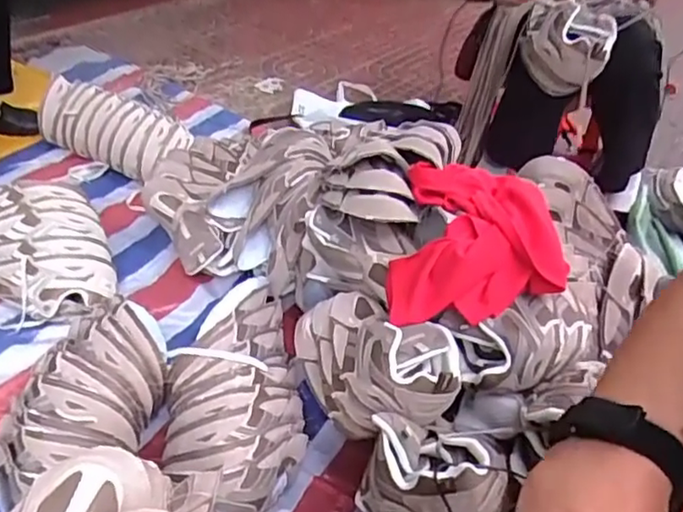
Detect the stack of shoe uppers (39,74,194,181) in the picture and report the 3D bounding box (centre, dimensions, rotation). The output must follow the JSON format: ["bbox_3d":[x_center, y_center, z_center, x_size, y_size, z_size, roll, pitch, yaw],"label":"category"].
[{"bbox_3d":[-0.488,-0.263,1.375,0.375,0.148,0.134,23,41,20],"label":"stack of shoe uppers"}]

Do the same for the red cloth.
[{"bbox_3d":[0.185,-0.004,0.850,0.223,0.127,0.219,14,38,10],"label":"red cloth"}]

